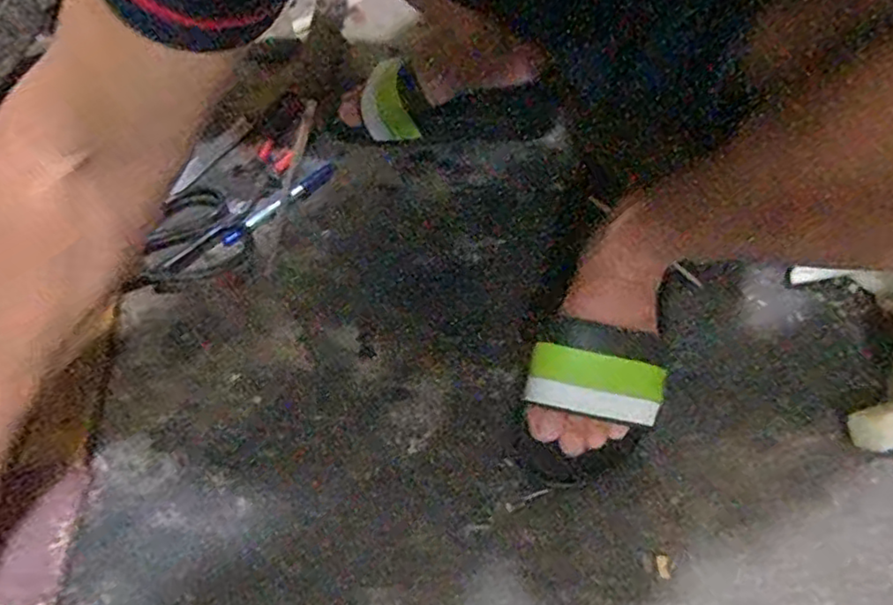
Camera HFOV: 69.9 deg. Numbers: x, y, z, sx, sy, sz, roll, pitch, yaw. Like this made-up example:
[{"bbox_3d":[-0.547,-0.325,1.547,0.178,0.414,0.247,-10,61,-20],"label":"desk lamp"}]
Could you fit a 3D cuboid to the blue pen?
[{"bbox_3d":[-0.166,-0.098,0.637,0.015,0.008,0.137,39,65,21],"label":"blue pen"}]

